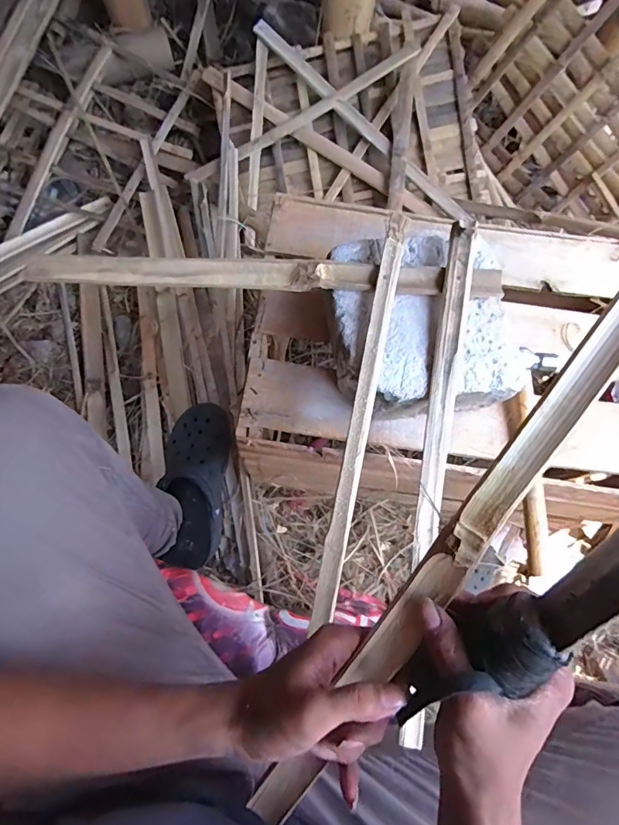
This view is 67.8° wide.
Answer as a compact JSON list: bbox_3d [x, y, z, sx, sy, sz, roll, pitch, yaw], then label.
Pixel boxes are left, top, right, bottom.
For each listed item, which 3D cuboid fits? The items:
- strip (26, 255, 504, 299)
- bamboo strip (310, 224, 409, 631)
[{"bbox_3d":[-0.049,-0.151,0.509,0.521,0.023,0.032,3,70,-1],"label":"strip"},{"bbox_3d":[0.054,-0.007,0.468,0.023,0.008,0.425,13,79,-4],"label":"bamboo strip"}]

